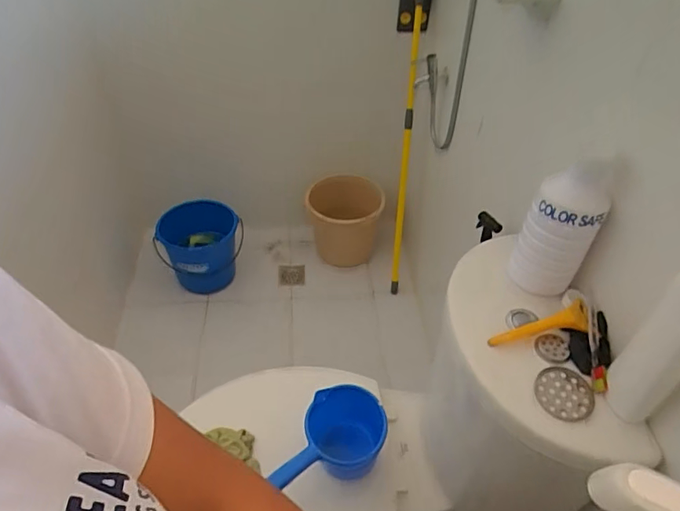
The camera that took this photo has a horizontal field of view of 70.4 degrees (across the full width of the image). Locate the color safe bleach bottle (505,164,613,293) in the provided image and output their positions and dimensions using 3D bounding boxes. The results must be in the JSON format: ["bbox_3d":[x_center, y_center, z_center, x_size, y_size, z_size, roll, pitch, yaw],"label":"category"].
[{"bbox_3d":[0.319,-0.038,0.702,0.092,0.191,0.096,26,49,23],"label":"color safe bleach bottle"}]

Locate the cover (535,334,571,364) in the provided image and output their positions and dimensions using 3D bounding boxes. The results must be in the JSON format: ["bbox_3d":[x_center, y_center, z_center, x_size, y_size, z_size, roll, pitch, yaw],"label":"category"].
[{"bbox_3d":[0.291,0.127,0.658,0.044,0.012,0.039,8,45,6],"label":"cover"}]

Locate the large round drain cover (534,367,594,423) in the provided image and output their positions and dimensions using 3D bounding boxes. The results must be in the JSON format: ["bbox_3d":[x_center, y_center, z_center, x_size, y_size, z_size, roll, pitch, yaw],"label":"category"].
[{"bbox_3d":[0.286,0.176,0.617,0.068,0.012,0.070,1,44,-1],"label":"large round drain cover"}]

